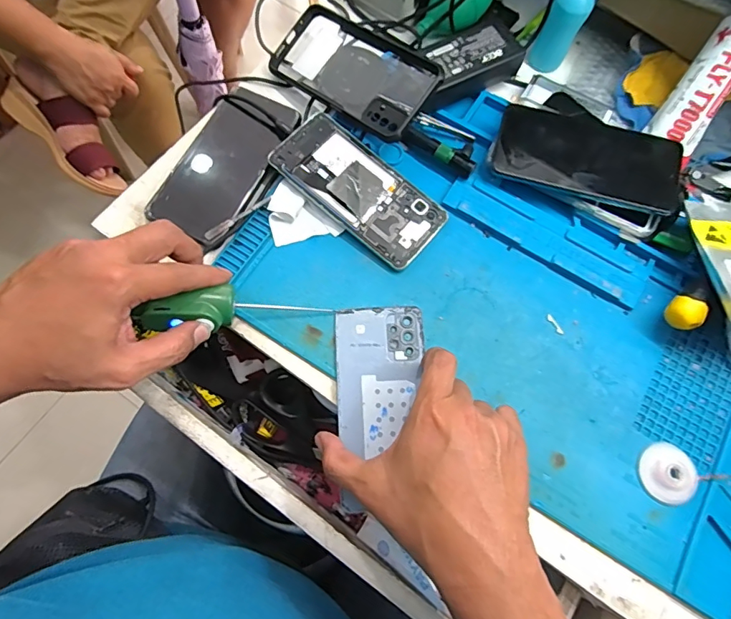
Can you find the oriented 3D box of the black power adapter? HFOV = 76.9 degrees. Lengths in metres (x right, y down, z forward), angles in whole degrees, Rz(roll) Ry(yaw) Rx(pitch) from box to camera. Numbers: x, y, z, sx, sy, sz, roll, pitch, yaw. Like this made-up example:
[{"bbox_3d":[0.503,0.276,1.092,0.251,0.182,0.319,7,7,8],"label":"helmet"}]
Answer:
[{"bbox_3d":[0.095,-0.237,0.438,0.102,0.031,0.050,-30,76,-12],"label":"black power adapter"}]

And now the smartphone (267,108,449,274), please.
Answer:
[{"bbox_3d":[-0.005,-0.109,0.410,0.155,0.011,0.073,41,74,5],"label":"smartphone"}]

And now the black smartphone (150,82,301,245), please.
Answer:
[{"bbox_3d":[-0.126,-0.137,0.417,0.077,0.012,0.155,30,73,7],"label":"black smartphone"}]

